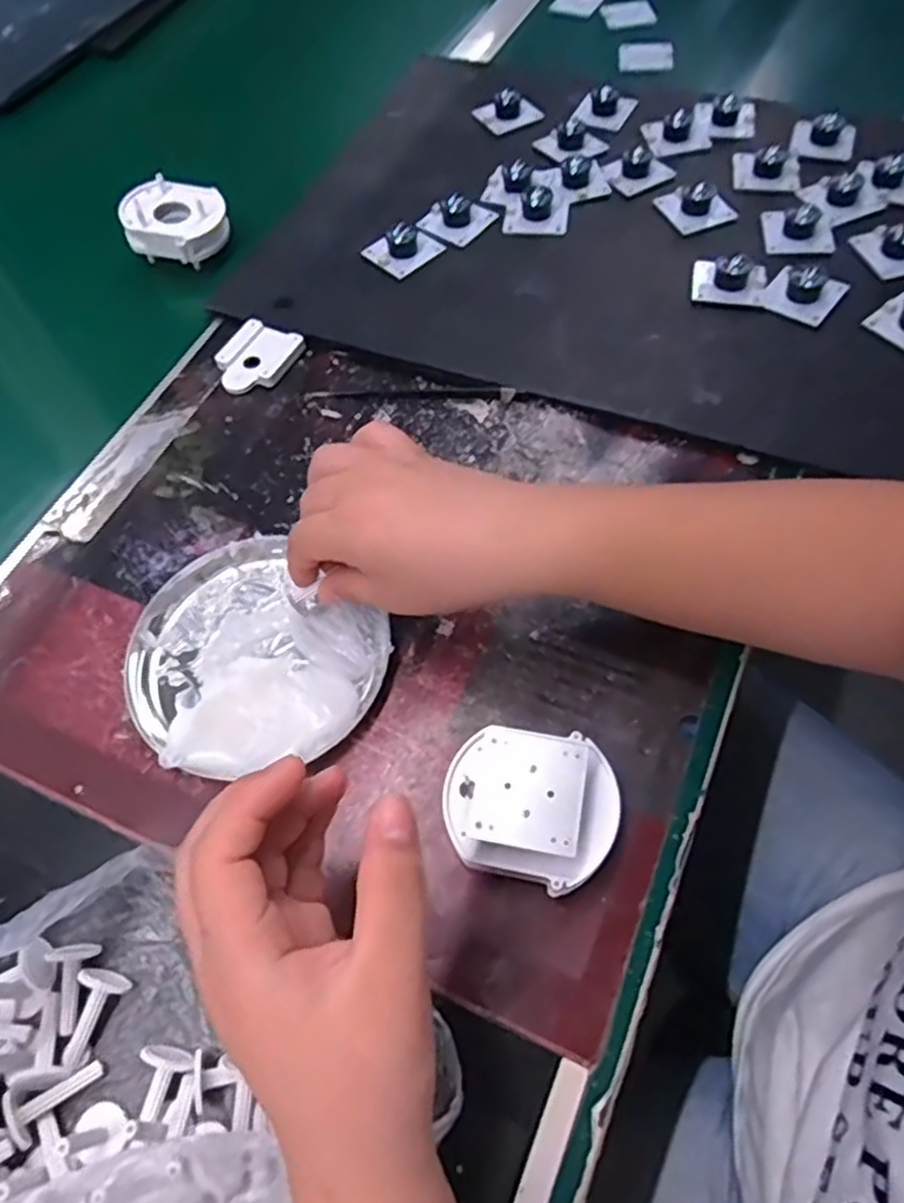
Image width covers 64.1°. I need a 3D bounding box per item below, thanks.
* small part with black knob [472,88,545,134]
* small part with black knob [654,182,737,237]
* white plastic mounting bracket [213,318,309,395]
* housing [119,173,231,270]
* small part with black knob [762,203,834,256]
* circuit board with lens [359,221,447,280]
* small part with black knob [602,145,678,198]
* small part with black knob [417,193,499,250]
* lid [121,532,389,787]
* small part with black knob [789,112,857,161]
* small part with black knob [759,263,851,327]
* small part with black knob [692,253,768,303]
[{"bbox_3d":[0.045,-0.401,0.584,0.045,0.017,0.038,-20,61,-7],"label":"small part with black knob"},{"bbox_3d":[0.172,-0.281,0.507,0.042,0.017,0.040,-20,61,-7],"label":"small part with black knob"},{"bbox_3d":[-0.128,-0.157,0.468,0.049,0.010,0.054,24,65,17],"label":"white plastic mounting bracket"},{"bbox_3d":[-0.199,-0.272,0.520,0.064,0.033,0.059,18,63,14],"label":"housing"},{"bbox_3d":[0.234,-0.255,0.486,0.039,0.018,0.047,1,60,5],"label":"small part with black knob"},{"bbox_3d":[-0.033,-0.250,0.501,0.047,0.023,0.037,-39,65,-17],"label":"circuit board with lens"},{"bbox_3d":[0.138,-0.317,0.529,0.047,0.017,0.034,-16,60,-5],"label":"small part with black knob"},{"bbox_3d":[0.003,-0.277,0.514,0.040,0.023,0.044,33,67,21],"label":"small part with black knob"},{"bbox_3d":[-0.101,0.026,0.354,0.127,0.027,0.113,31,67,20],"label":"lid"},{"bbox_3d":[0.274,-0.344,0.530,0.043,0.020,0.032,19,63,14],"label":"small part with black knob"},{"bbox_3d":[0.221,-0.196,0.449,0.040,0.021,0.037,37,69,22],"label":"small part with black knob"},{"bbox_3d":[0.178,-0.207,0.462,0.043,0.020,0.025,10,61,10],"label":"small part with black knob"}]

